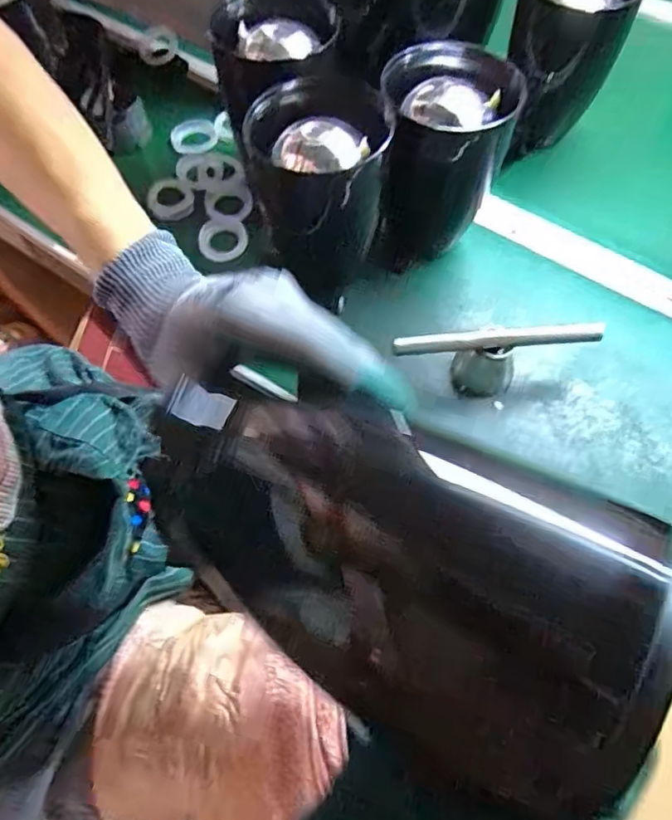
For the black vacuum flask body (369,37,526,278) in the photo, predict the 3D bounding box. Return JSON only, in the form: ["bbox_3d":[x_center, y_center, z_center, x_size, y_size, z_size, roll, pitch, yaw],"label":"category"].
[{"bbox_3d":[0.106,-0.251,0.588,0.126,0.189,0.123,13,62,7],"label":"black vacuum flask body"}]

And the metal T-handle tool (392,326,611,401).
[{"bbox_3d":[0.156,-0.040,0.547,0.195,0.065,0.053,-2,61,0],"label":"metal T-handle tool"}]

